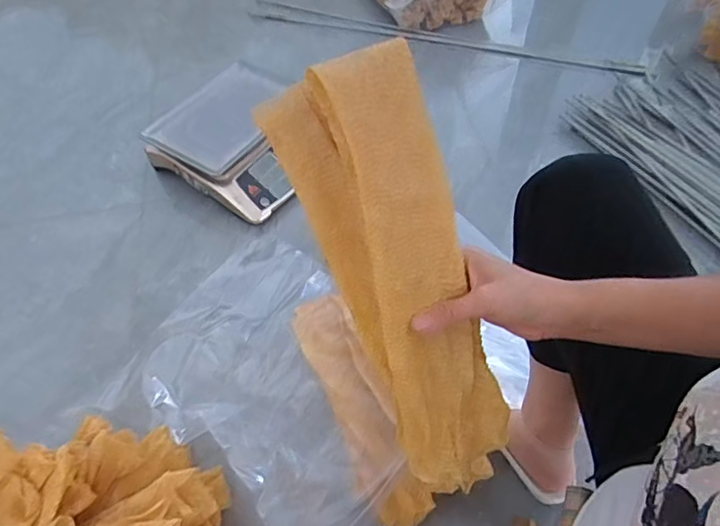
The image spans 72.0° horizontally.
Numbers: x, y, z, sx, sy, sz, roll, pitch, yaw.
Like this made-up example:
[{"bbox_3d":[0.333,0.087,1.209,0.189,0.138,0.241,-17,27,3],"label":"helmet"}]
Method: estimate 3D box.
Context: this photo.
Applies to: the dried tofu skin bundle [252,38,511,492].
[{"bbox_3d":[0.038,0.021,0.391,0.111,0.346,0.052,-24,17,-14],"label":"dried tofu skin bundle"}]

